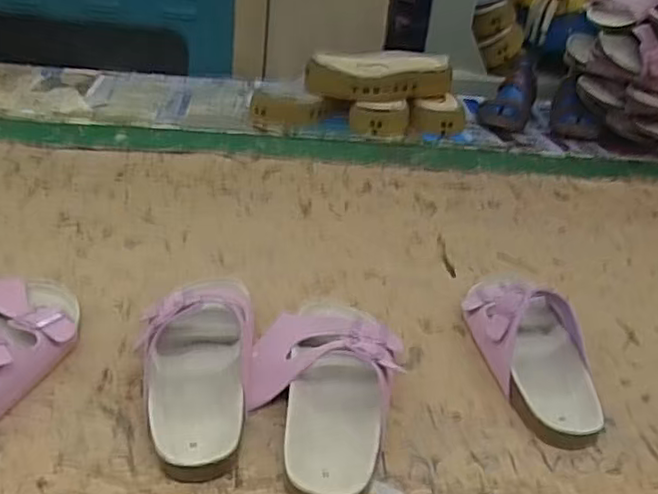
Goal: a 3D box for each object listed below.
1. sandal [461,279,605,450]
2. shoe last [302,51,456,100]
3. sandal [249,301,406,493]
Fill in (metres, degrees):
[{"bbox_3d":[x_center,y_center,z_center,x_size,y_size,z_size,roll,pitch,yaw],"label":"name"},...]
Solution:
[{"bbox_3d":[0.190,0.089,0.622,0.106,0.066,0.200,2,28,0],"label":"sandal"},{"bbox_3d":[0.097,-0.329,1.259,0.275,0.066,0.110,-12,31,-26],"label":"shoe last"},{"bbox_3d":[-0.004,0.100,0.567,0.136,0.057,0.252,4,28,3],"label":"sandal"}]

